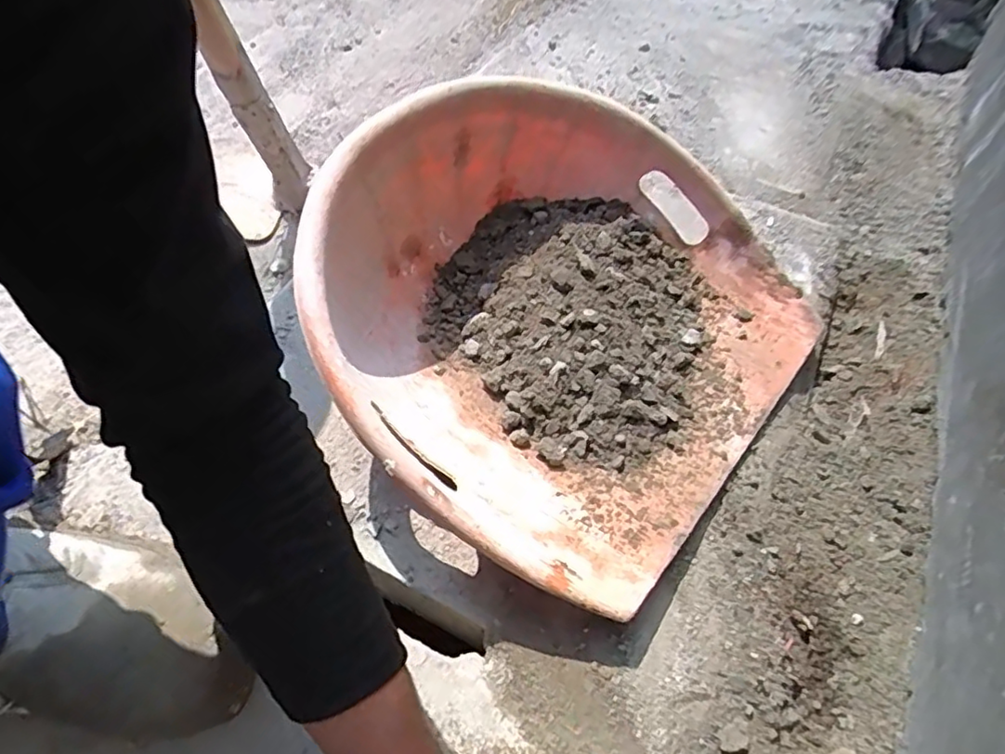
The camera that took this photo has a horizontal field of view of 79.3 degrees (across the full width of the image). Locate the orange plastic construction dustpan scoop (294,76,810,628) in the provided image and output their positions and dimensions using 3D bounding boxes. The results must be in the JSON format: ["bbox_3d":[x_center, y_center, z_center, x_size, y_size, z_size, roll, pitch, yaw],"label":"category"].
[{"bbox_3d":[0.053,-0.070,0.515,0.369,0.164,0.419,34,61,19],"label":"orange plastic construction dustpan scoop"}]

